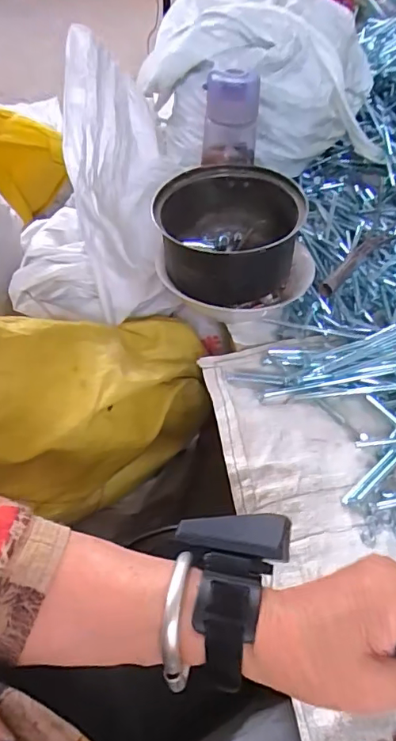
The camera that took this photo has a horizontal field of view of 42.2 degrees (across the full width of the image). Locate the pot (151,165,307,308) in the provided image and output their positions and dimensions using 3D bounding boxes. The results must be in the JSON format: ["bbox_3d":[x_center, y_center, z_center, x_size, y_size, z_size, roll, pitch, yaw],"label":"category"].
[{"bbox_3d":[0.036,-0.161,0.617,0.158,0.097,0.190,1,47,2],"label":"pot"}]

